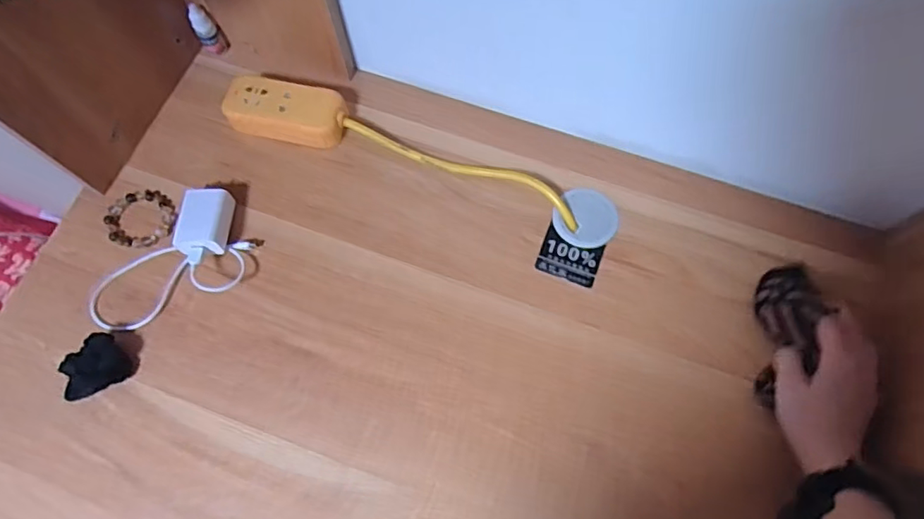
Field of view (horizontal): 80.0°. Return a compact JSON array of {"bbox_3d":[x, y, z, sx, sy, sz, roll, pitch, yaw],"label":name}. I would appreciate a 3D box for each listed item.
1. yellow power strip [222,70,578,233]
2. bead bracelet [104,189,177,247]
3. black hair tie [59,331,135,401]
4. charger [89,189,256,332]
[{"bbox_3d":[-0.066,-0.116,0.567,0.384,0.035,0.065,18,71,7],"label":"yellow power strip"},{"bbox_3d":[-0.327,-0.043,0.556,0.064,0.011,0.062,0,70,1],"label":"bead bracelet"},{"bbox_3d":[-0.333,0.096,0.501,0.053,0.017,0.047,-30,72,-10],"label":"black hair tie"},{"bbox_3d":[-0.277,0.010,0.525,0.166,0.035,0.096,-39,74,-12],"label":"charger"}]

